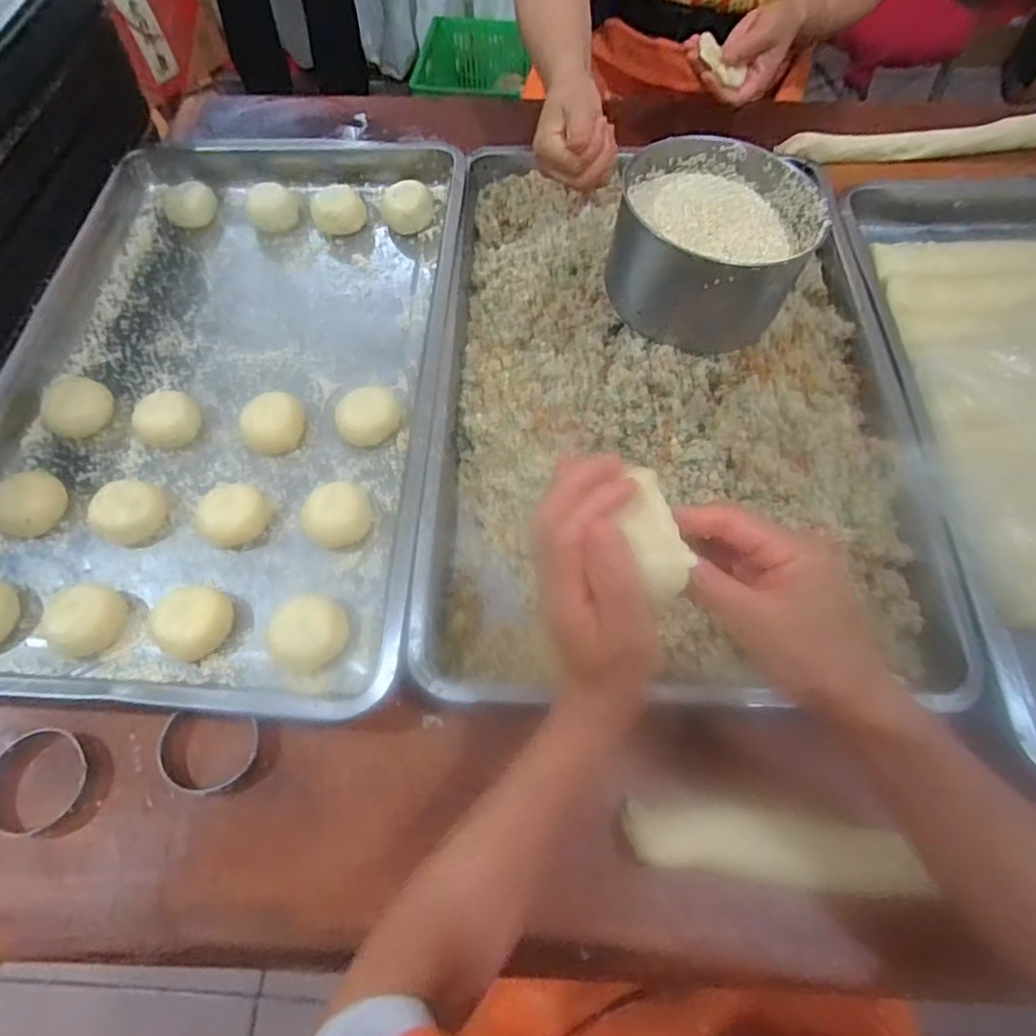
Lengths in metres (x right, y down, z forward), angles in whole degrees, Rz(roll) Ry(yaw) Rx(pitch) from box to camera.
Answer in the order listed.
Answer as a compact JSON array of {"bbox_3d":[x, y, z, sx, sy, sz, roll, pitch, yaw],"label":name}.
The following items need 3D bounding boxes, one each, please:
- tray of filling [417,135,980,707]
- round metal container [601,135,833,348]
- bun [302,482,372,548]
[{"bbox_3d":[0.130,-0.144,0.515,0.399,0.101,0.573,2,64,2],"label":"tray of filling"},{"bbox_3d":[0.137,-0.197,0.432,0.133,0.065,0.140,13,65,7],"label":"round metal container"},{"bbox_3d":[-0.143,-0.001,0.483,0.050,0.037,0.043,-27,67,-12],"label":"bun"}]

